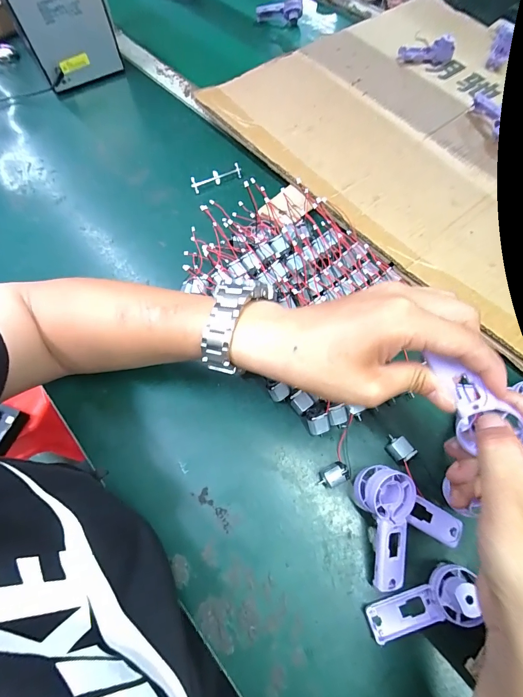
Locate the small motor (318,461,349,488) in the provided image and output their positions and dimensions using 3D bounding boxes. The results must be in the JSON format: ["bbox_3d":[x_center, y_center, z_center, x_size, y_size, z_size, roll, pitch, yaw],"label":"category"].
[{"bbox_3d":[0.066,0.117,0.314,0.028,0.017,0.017,-22,67,-11],"label":"small motor"}]

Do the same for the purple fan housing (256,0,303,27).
[{"bbox_3d":[0.037,-0.688,0.698,0.090,0.041,0.026,7,65,3],"label":"purple fan housing"}]

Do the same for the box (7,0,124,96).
[{"bbox_3d":[-0.318,-0.523,0.535,0.126,0.147,0.147,-27,67,-12],"label":"box"}]

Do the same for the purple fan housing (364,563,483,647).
[{"bbox_3d":[0.126,0.200,0.266,0.085,0.028,0.038,-11,65,-6],"label":"purple fan housing"}]

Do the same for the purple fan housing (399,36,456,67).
[{"bbox_3d":[0.276,-0.493,0.572,0.090,0.033,0.021,-1,64,-1],"label":"purple fan housing"}]

